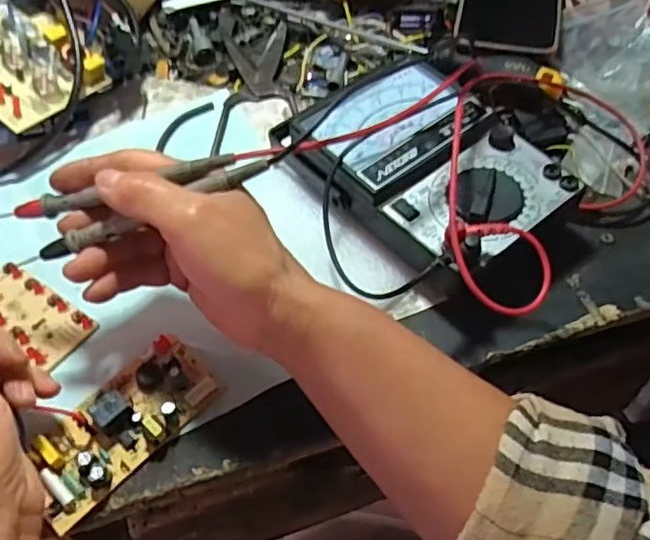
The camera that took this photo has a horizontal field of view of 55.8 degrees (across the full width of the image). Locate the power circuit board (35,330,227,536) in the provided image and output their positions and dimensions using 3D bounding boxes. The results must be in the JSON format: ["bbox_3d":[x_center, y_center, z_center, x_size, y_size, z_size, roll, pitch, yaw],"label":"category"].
[{"bbox_3d":[-0.111,0.083,0.335,0.049,0.021,0.108,38,66,24],"label":"power circuit board"}]

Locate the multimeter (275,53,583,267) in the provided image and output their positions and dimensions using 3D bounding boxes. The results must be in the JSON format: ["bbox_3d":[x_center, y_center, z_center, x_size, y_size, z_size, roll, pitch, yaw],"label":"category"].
[{"bbox_3d":[0.064,-0.066,0.403,0.128,0.055,0.171,-26,61,-20],"label":"multimeter"}]

